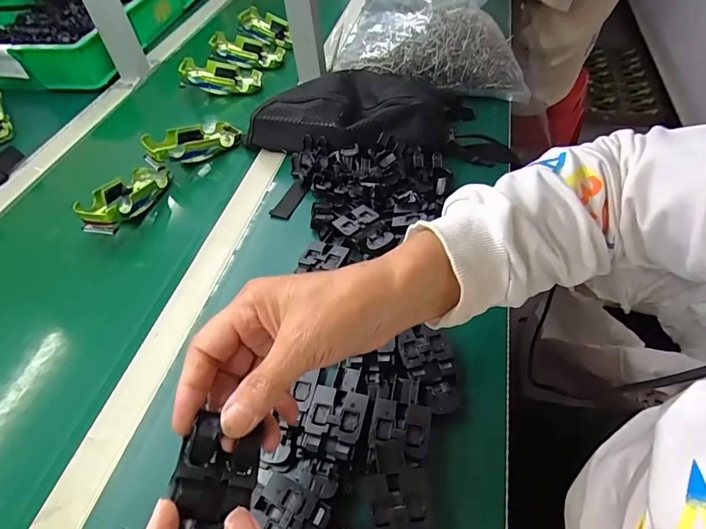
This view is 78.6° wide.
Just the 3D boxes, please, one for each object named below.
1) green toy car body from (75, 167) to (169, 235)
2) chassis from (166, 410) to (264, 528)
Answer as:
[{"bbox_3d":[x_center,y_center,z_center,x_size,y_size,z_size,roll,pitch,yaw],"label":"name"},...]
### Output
[{"bbox_3d":[-0.288,-0.087,0.549,0.065,0.033,0.131,2,37,7],"label":"green toy car body"},{"bbox_3d":[-0.071,0.117,0.218,0.041,0.024,0.070,18,39,-17],"label":"chassis"}]

